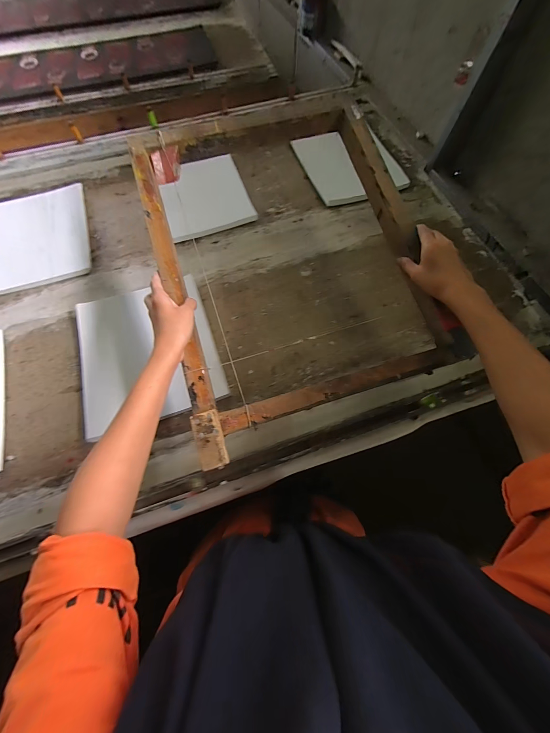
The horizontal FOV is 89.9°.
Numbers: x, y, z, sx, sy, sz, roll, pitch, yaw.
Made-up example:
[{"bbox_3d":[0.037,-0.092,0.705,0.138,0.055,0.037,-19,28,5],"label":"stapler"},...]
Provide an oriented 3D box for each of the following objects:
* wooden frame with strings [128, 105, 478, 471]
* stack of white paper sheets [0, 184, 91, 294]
[{"bbox_3d":[0.025,-0.181,0.421,0.395,0.038,0.530,-16,78,-6],"label":"wooden frame with strings"},{"bbox_3d":[-0.536,-0.302,0.626,0.207,0.016,0.283,-17,69,-6],"label":"stack of white paper sheets"}]

